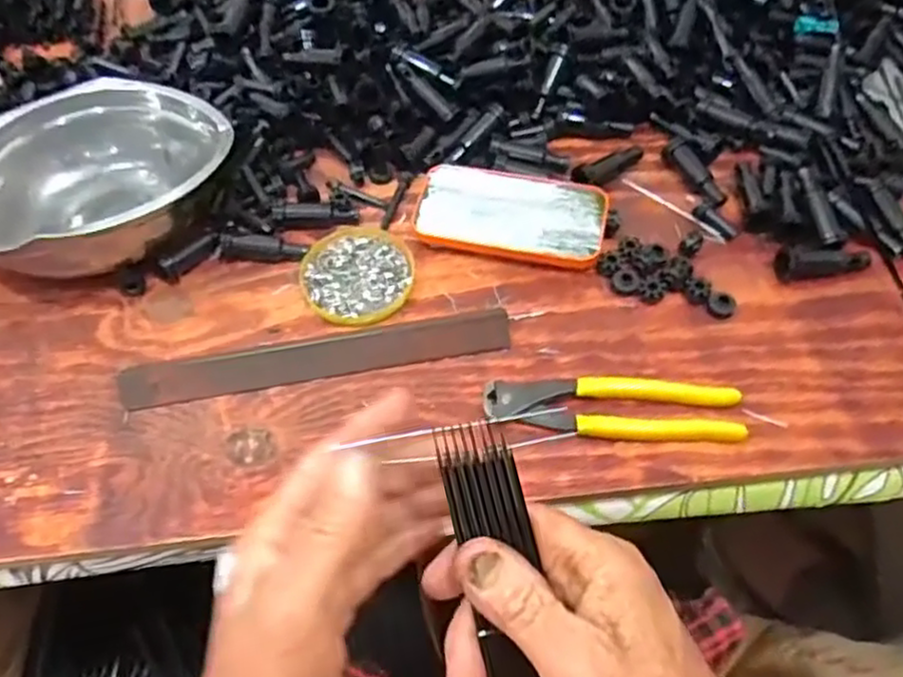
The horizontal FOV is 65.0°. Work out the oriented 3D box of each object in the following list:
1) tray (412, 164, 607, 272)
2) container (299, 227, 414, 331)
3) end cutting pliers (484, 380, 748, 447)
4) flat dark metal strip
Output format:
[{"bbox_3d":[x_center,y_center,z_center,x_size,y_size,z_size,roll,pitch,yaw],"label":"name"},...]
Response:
[{"bbox_3d":[0.045,-0.096,0.549,0.144,0.017,0.084,9,58,7],"label":"tray"},{"bbox_3d":[-0.071,-0.049,0.536,0.082,0.008,0.089,0,57,1],"label":"container"},{"bbox_3d":[0.105,0.046,0.467,0.163,0.017,0.041,4,57,4],"label":"end cutting pliers"},{"bbox_3d":[-0.092,0.012,0.497,0.265,0.010,0.030,-10,57,-5],"label":"flat dark metal strip"}]

